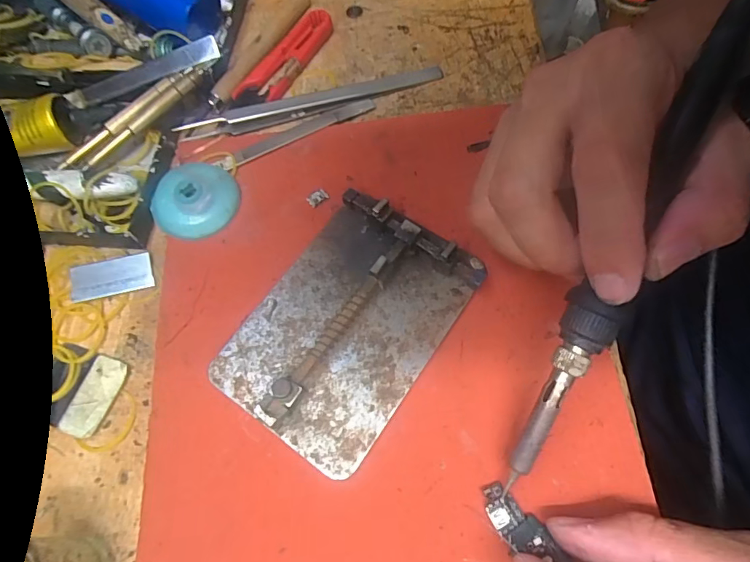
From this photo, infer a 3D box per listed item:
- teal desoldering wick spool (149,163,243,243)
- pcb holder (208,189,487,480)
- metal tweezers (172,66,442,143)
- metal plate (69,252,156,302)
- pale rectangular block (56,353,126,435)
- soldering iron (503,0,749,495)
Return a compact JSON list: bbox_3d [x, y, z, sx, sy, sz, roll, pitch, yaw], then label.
[{"bbox_3d":[-0.093,-0.042,0.234,0.037,0.014,0.044,40,73,16],"label":"teal desoldering wick spool"},{"bbox_3d":[-0.012,0.017,0.204,0.079,0.016,0.112,34,72,14],"label":"pcb holder"},{"bbox_3d":[-0.036,-0.105,0.261,0.155,0.010,0.014,-15,67,-5],"label":"metal tweezers"},{"bbox_3d":[-0.132,-0.002,0.227,0.037,0.004,0.019,-12,79,-12],"label":"metal plate"},{"bbox_3d":[-0.128,0.052,0.206,0.019,0.004,0.035,15,68,8],"label":"pale rectangular block"},{"bbox_3d":[0.092,-0.013,0.164,0.018,0.018,0.192,26,90,12],"label":"soldering iron"}]

